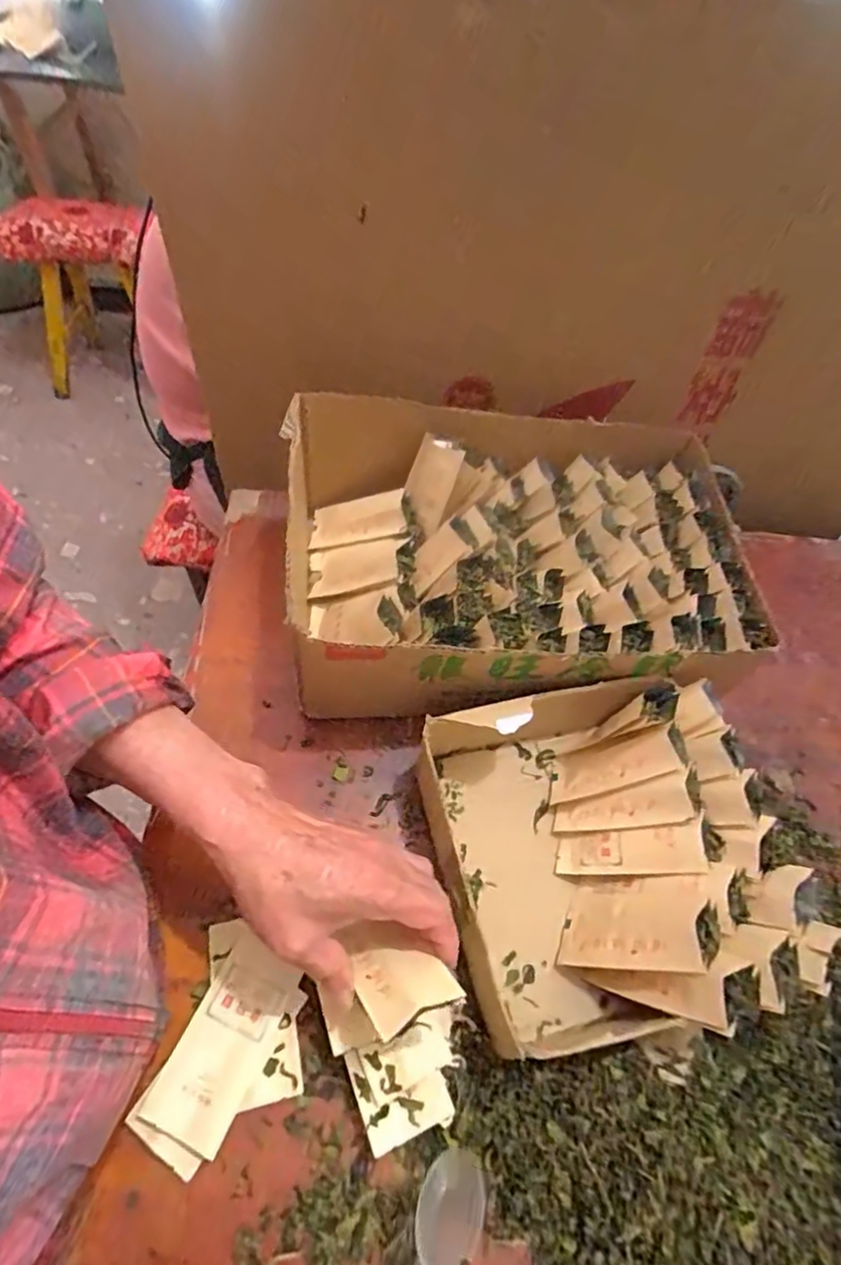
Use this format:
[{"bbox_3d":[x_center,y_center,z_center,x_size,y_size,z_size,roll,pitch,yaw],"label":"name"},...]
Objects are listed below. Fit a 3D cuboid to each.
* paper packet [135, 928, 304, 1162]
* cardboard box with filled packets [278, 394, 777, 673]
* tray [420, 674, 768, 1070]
[{"bbox_3d":[-0.125,0.259,0.383,0.052,0.008,0.106,20,49,12],"label":"paper packet"},{"bbox_3d":[0.084,-0.064,0.551,0.389,0.135,0.257,0,57,-5],"label":"cardboard box with filled packets"},{"bbox_3d":[0.127,0.153,0.434,0.223,0.099,0.230,-9,58,-11],"label":"tray"}]

